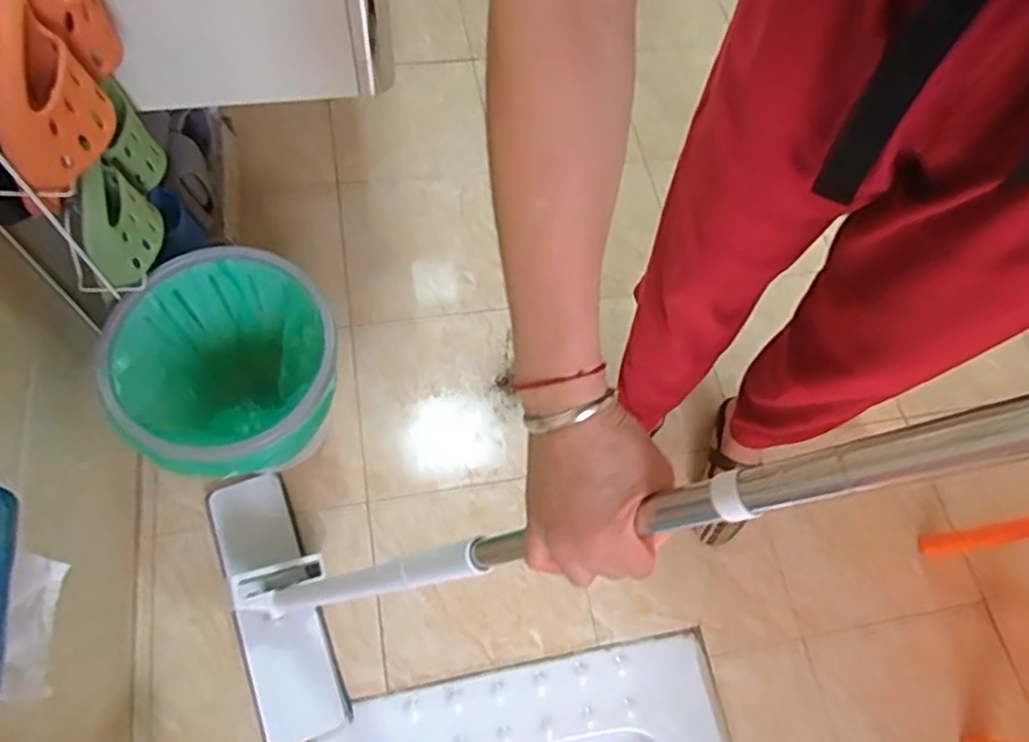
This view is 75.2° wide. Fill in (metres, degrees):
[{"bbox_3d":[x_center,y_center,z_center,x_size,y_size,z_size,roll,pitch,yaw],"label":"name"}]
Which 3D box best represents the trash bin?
[{"bbox_3d":[-0.348,0.020,0.872,0.249,0.246,0.247,2,65,-4],"label":"trash bin"}]

